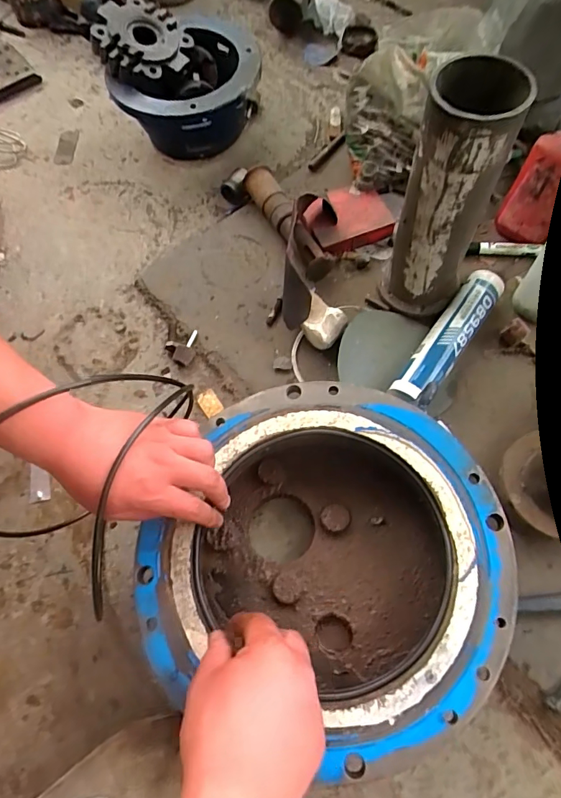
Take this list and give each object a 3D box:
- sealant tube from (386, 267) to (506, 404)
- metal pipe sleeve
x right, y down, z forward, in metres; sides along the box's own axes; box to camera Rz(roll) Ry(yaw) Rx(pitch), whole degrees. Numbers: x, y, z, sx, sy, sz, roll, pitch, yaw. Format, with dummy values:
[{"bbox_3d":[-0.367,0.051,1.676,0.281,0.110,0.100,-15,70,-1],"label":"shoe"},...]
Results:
[{"bbox_3d":[0.219,-0.081,0.610,0.051,0.042,0.225,36,73,16],"label":"sealant tube"},{"bbox_3d":[0.188,-0.220,0.537,0.104,0.270,0.104,26,70,13],"label":"metal pipe sleeve"}]

